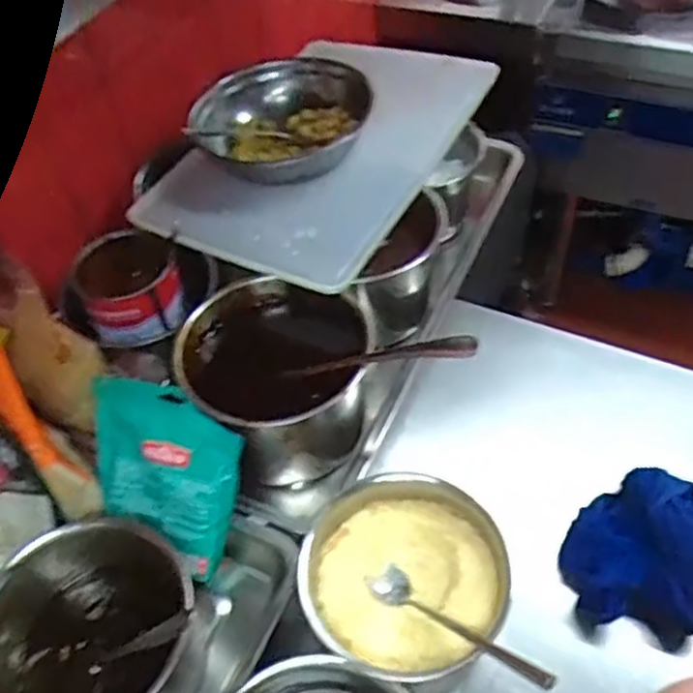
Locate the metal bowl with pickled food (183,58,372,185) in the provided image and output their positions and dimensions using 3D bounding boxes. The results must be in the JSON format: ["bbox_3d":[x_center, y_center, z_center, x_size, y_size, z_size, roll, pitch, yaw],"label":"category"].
[{"bbox_3d":[-0.073,-0.262,0.803,0.173,0.069,0.161,-3,50,4],"label":"metal bowl with pickled food"}]

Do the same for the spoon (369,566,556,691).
[{"bbox_3d":[0.077,0.201,0.519,0.030,0.028,0.172,-39,22,-24],"label":"spoon"}]

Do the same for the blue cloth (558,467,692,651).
[{"bbox_3d":[0.256,0.171,0.606,0.121,0.041,0.142,26,57,25],"label":"blue cloth"}]

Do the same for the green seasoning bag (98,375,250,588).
[{"bbox_3d":[-0.155,0.106,0.599,0.127,0.147,0.012,15,13,9],"label":"green seasoning bag"}]

